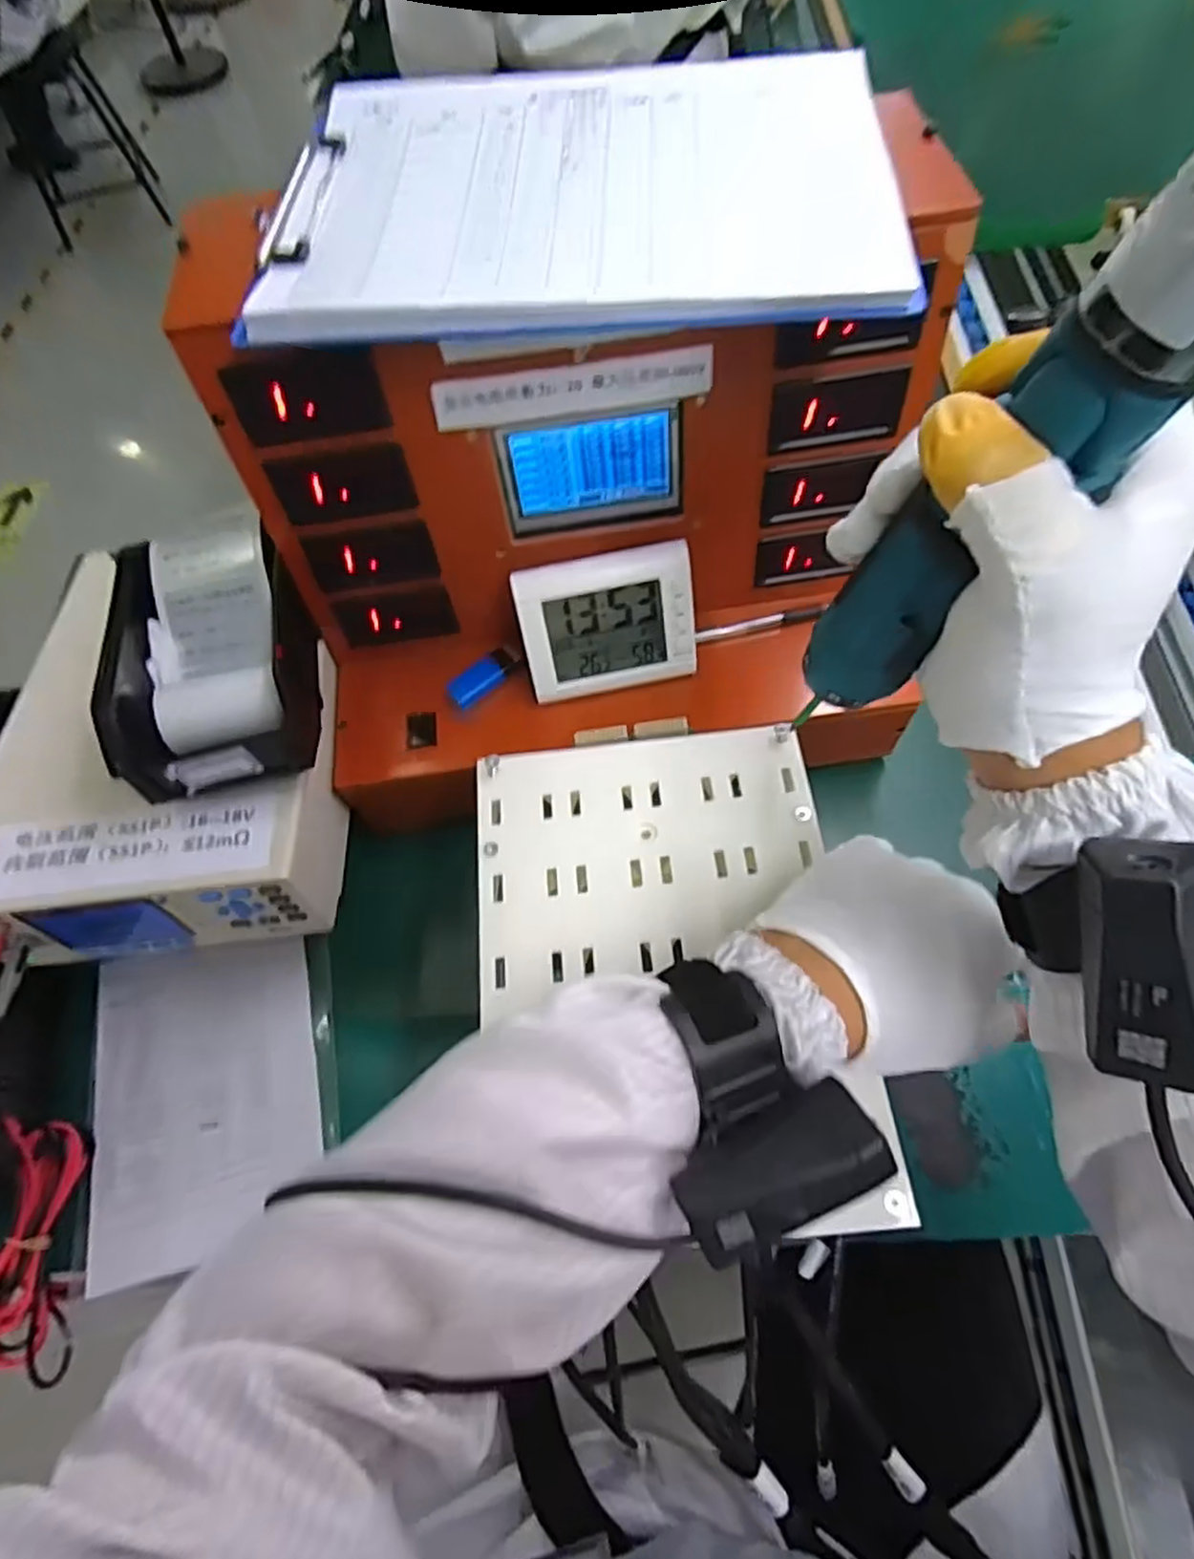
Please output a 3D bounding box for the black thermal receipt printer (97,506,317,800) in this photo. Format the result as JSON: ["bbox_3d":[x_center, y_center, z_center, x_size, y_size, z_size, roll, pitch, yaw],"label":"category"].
[{"bbox_3d":[-0.236,-0.080,0.459,0.106,0.068,0.187,-13,63,-3],"label":"black thermal receipt printer"}]

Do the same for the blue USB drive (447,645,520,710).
[{"bbox_3d":[-0.078,-0.072,0.508,0.053,0.012,0.023,-39,67,-15],"label":"blue USB drive"}]

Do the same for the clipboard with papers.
[{"bbox_3d":[-0.008,-0.304,0.377,0.302,0.020,0.233,2,63,5],"label":"clipboard with papers"}]

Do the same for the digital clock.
[{"bbox_3d":[0.006,-0.101,0.478,0.111,0.091,0.025,-10,37,-2],"label":"digital clock"}]

